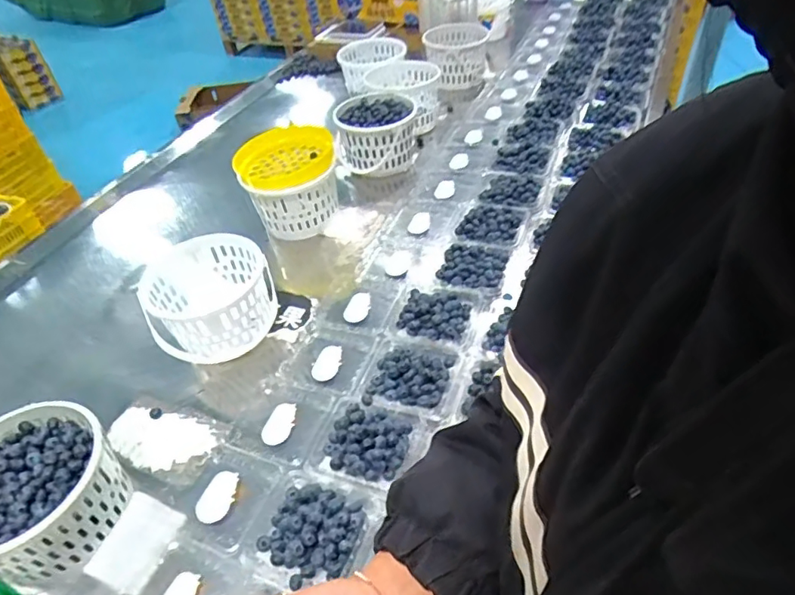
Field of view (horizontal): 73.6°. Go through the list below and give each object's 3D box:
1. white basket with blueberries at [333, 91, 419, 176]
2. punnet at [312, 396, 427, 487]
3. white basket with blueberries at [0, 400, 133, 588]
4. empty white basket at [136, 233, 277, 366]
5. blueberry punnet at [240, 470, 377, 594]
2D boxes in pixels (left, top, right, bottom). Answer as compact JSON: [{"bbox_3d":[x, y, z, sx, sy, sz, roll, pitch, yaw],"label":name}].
[{"bbox_3d":[-0.042,-0.358,1.158,0.173,0.106,0.195,-4,45,1],"label":"white basket with blueberries"},{"bbox_3d":[-0.036,0.178,0.654,0.119,0.039,0.107,15,48,19],"label":"punnet"},{"bbox_3d":[-0.405,0.220,0.604,0.172,0.110,0.163,-2,45,2],"label":"white basket with blueberries"},{"bbox_3d":[-0.283,0.001,0.807,0.179,0.103,0.158,-18,46,-13],"label":"empty white basket"},{"bbox_3d":[-0.099,0.255,0.580,0.129,0.036,0.117,16,48,20],"label":"blueberry punnet"}]

